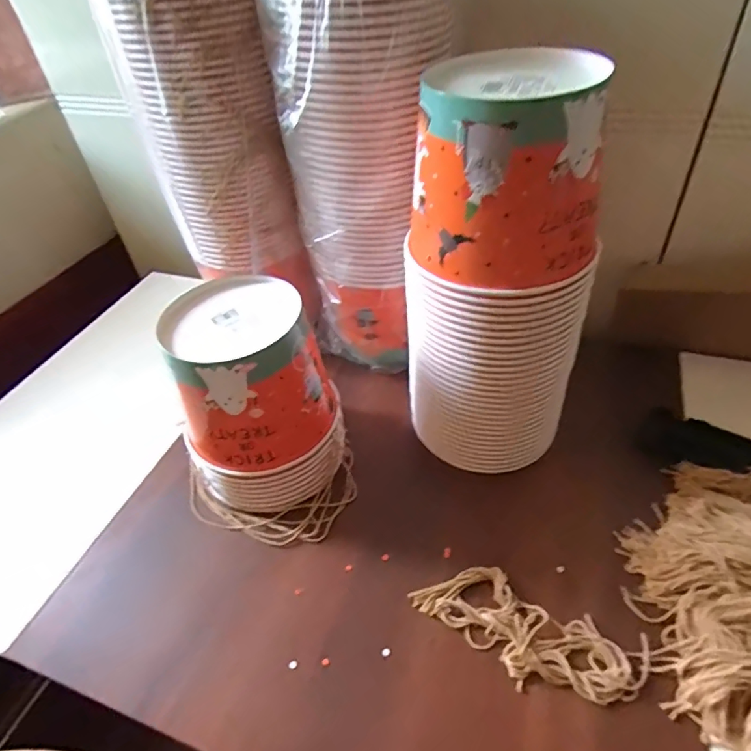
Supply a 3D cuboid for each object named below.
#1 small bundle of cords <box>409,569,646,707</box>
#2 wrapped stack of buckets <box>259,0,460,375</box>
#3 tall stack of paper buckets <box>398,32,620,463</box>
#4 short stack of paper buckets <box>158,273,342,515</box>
[{"bbox_3d":[0.123,0.208,0.425,0.181,0.020,0.072,18,49,25],"label":"small bundle of cords"},{"bbox_3d":[-0.010,-0.213,0.564,0.149,0.429,0.142,31,55,34],"label":"wrapped stack of buckets"},{"bbox_3d":[0.106,-0.071,0.469,0.153,0.356,0.134,14,47,22],"label":"tall stack of paper buckets"},{"bbox_3d":[-0.121,0.024,0.518,0.146,0.191,0.142,-17,44,-10],"label":"short stack of paper buckets"}]

